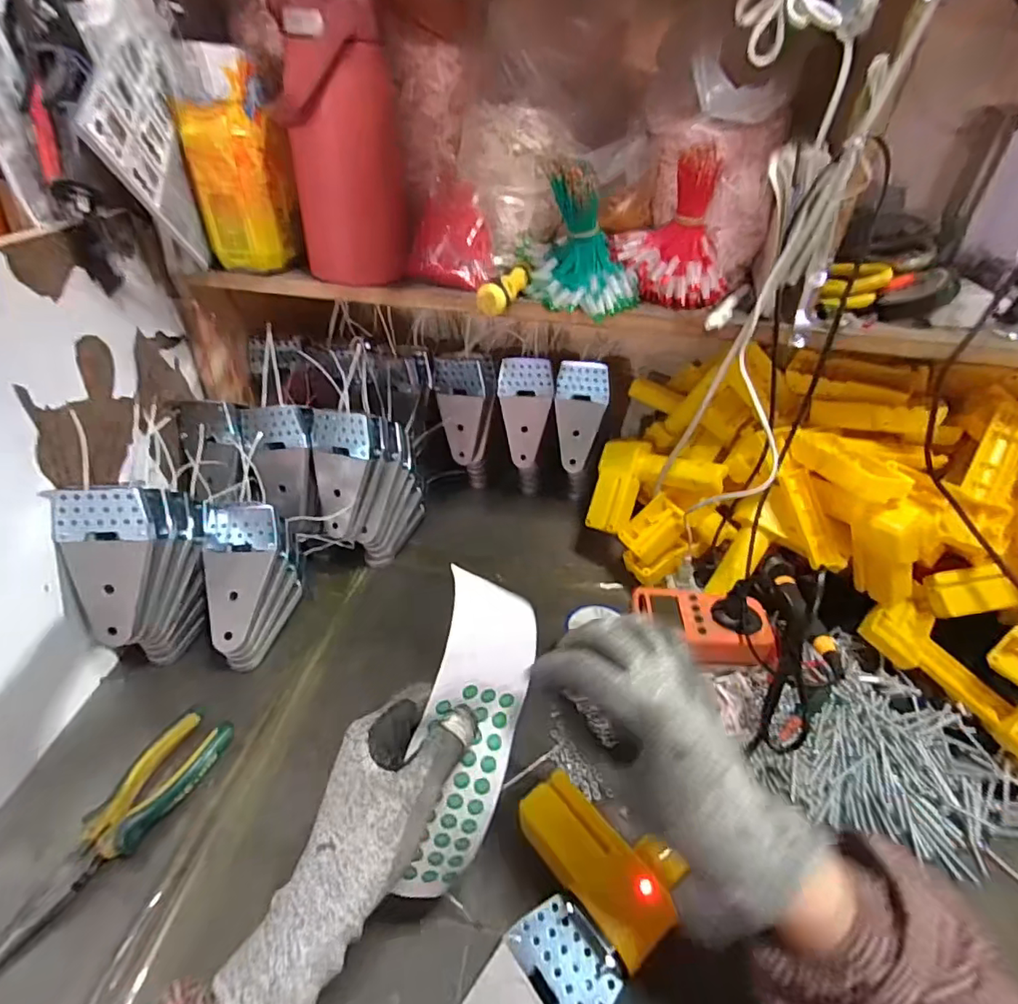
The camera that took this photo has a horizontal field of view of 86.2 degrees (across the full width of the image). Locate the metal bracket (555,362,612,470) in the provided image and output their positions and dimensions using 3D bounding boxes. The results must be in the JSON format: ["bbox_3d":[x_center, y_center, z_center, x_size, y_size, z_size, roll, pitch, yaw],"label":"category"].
[{"bbox_3d":[0.091,-0.109,0.703,0.064,0.140,0.021,6,13,3],"label":"metal bracket"}]

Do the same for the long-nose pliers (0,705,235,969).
[{"bbox_3d":[-0.293,0.242,0.402,0.046,0.023,0.191,18,41,18],"label":"long-nose pliers"}]

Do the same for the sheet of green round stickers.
[{"bbox_3d":[-0.022,0.147,0.343,0.058,0.041,0.193,8,81,6],"label":"sheet of green round stickers"}]

